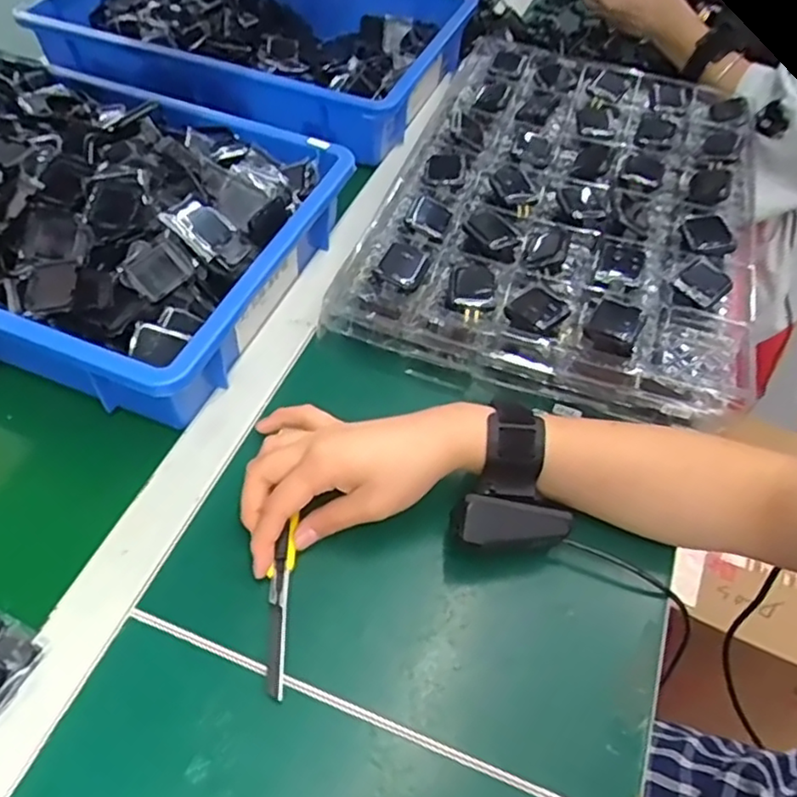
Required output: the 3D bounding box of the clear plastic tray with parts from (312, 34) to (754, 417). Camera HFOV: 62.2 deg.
[{"bbox_3d":[0.157,-0.188,0.603,0.301,0.063,0.451,17,53,9],"label":"clear plastic tray with parts"}]

